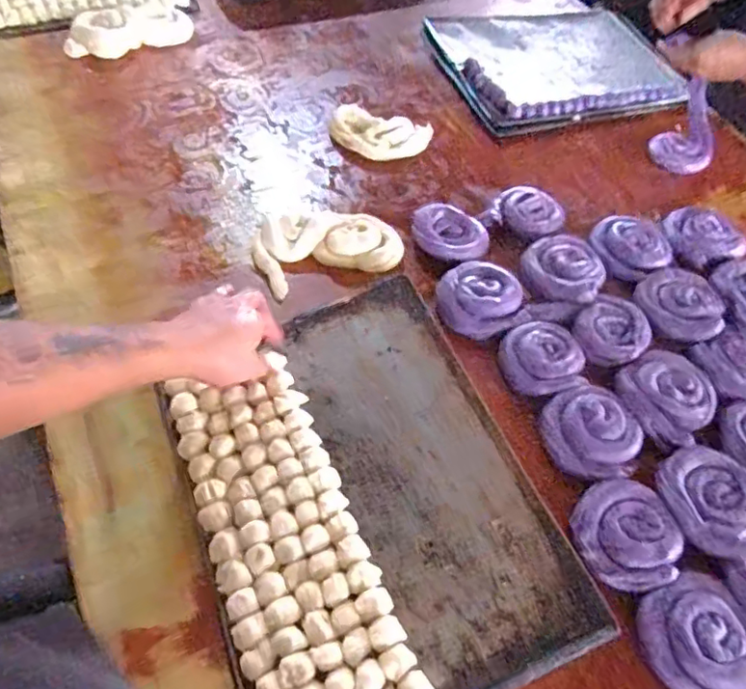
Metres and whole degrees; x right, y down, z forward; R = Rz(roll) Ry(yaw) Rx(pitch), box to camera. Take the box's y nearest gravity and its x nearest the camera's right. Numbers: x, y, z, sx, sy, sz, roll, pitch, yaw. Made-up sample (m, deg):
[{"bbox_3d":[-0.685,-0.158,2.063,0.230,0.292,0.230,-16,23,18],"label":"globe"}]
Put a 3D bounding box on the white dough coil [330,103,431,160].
[{"bbox_3d":[0.010,-0.337,0.945,0.162,0.032,0.099,9,55,0],"label":"white dough coil"}]

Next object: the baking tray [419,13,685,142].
[{"bbox_3d":[0.362,-0.555,1.132,0.462,0.026,0.362,-14,58,-16],"label":"baking tray"}]

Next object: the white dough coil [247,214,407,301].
[{"bbox_3d":[-0.064,-0.136,0.802,0.189,0.032,0.131,-13,58,-15],"label":"white dough coil"}]

